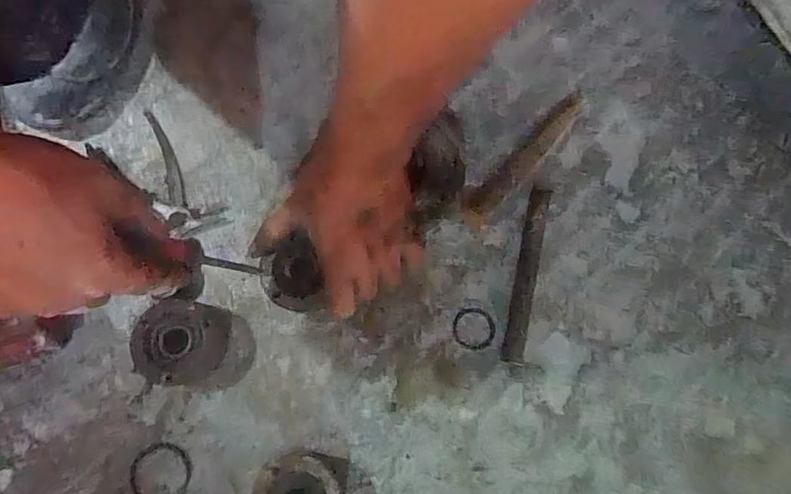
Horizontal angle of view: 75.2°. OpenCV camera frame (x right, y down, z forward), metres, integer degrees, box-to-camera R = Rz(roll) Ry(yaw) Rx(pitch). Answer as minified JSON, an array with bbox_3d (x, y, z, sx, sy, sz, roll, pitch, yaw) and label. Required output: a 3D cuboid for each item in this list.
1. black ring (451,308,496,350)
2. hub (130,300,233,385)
[{"bbox_3d":[0.065,0.068,0.428,0.035,0.004,0.034,0,80,-1],"label":"black ring"},{"bbox_3d":[-0.172,0.076,0.411,0.064,0.031,0.062,0,80,-1],"label":"hub"}]

